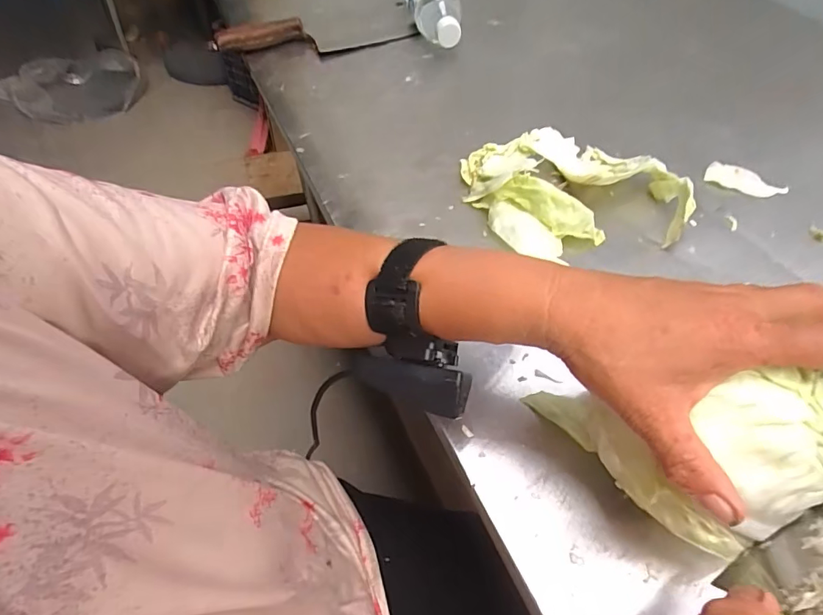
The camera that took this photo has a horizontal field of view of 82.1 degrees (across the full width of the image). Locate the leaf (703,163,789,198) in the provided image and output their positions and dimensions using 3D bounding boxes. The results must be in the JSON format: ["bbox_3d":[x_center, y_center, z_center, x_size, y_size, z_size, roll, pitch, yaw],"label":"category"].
[{"bbox_3d":[0.366,-0.139,0.519,0.082,0.009,0.038,19,54,12],"label":"leaf"}]

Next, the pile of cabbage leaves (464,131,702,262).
[{"bbox_3d":[0.163,-0.126,0.476,0.203,0.042,0.163,-12,54,-10],"label":"pile of cabbage leaves"}]

